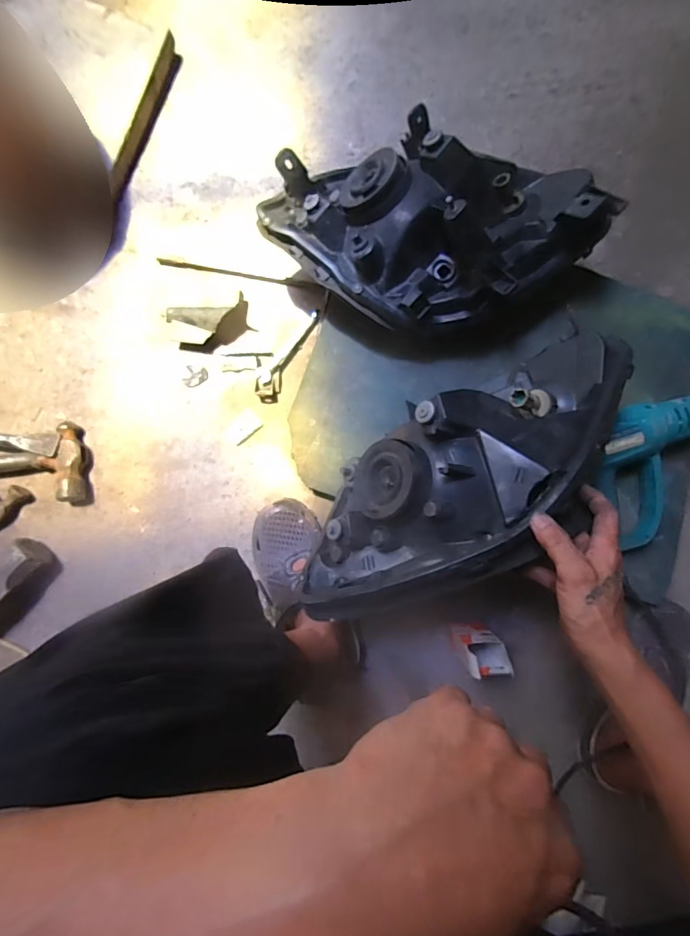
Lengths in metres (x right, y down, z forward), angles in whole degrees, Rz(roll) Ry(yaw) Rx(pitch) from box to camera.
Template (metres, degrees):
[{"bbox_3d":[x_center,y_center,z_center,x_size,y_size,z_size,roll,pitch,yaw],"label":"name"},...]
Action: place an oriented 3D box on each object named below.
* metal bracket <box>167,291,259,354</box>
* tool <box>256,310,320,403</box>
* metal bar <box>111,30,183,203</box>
[{"bbox_3d":[-0.215,-0.230,0.698,0.123,0.043,0.071,-17,84,0],"label":"metal bracket"},{"bbox_3d":[-0.096,-0.185,0.705,0.044,0.020,0.169,26,86,4],"label":"tool"},{"bbox_3d":[-0.337,-0.593,0.739,0.014,0.044,0.293,18,85,3],"label":"metal bar"}]

